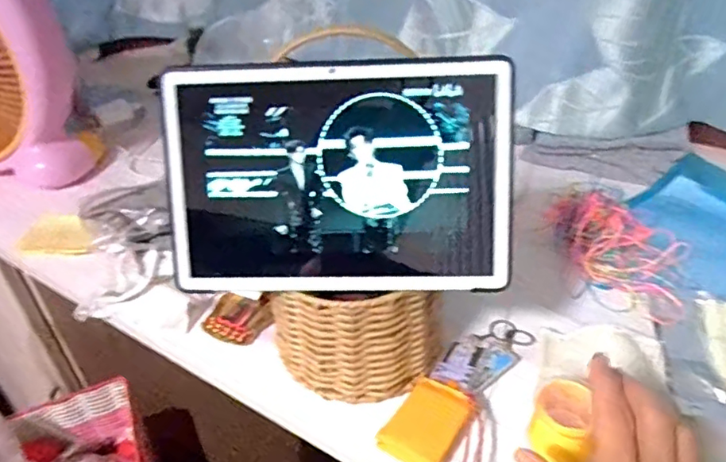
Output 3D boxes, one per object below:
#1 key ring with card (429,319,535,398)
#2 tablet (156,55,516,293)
[{"bbox_3d":[0.103,0.106,0.490,0.099,0.014,0.048,-30,45,-31],"label":"key ring with card"},{"bbox_3d":[-0.018,-0.035,0.394,0.235,0.155,0.008,-1,9,4],"label":"tablet"}]

